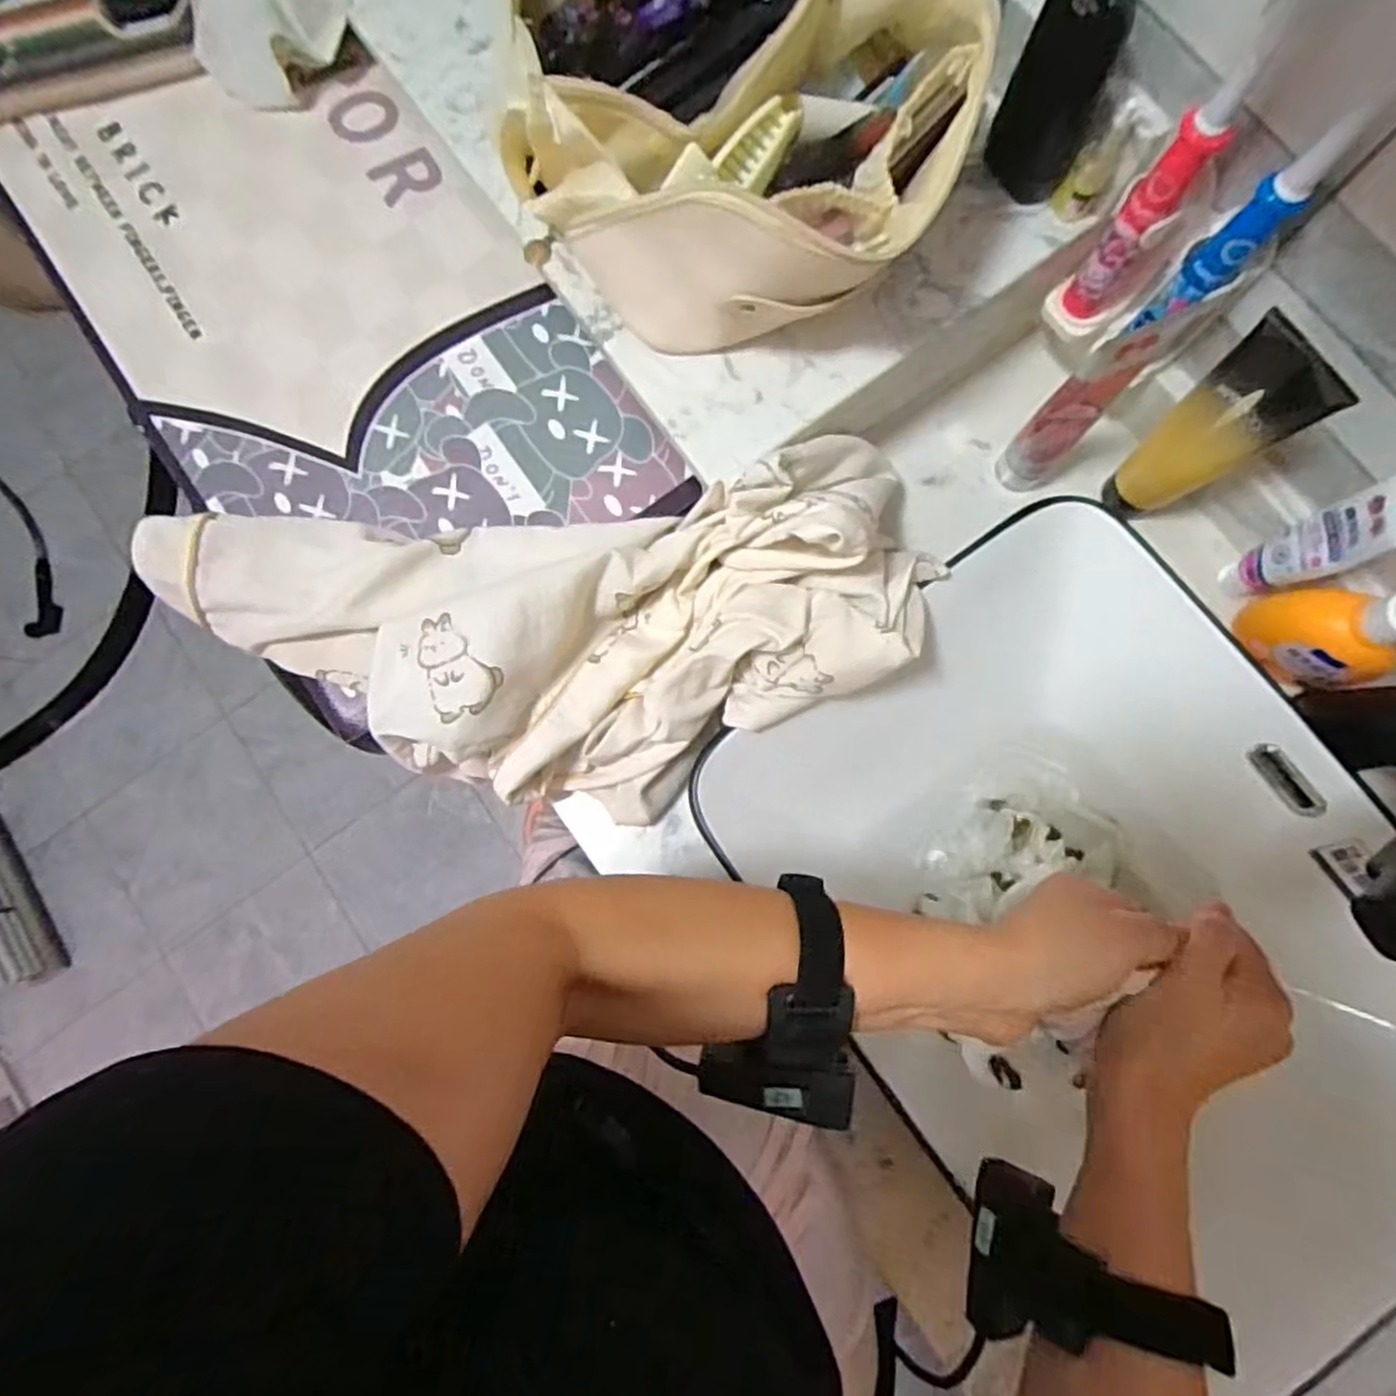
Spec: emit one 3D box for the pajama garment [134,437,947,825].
[{"bbox_3d":[-0.077,-0.030,0.440,0.453,0.097,0.204,-9,82,0],"label":"pajama garment"}]

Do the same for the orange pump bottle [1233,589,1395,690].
[{"bbox_3d":[0.387,-0.037,0.423,0.064,0.130,0.048,24,83,4],"label":"orange pump bottle"}]

